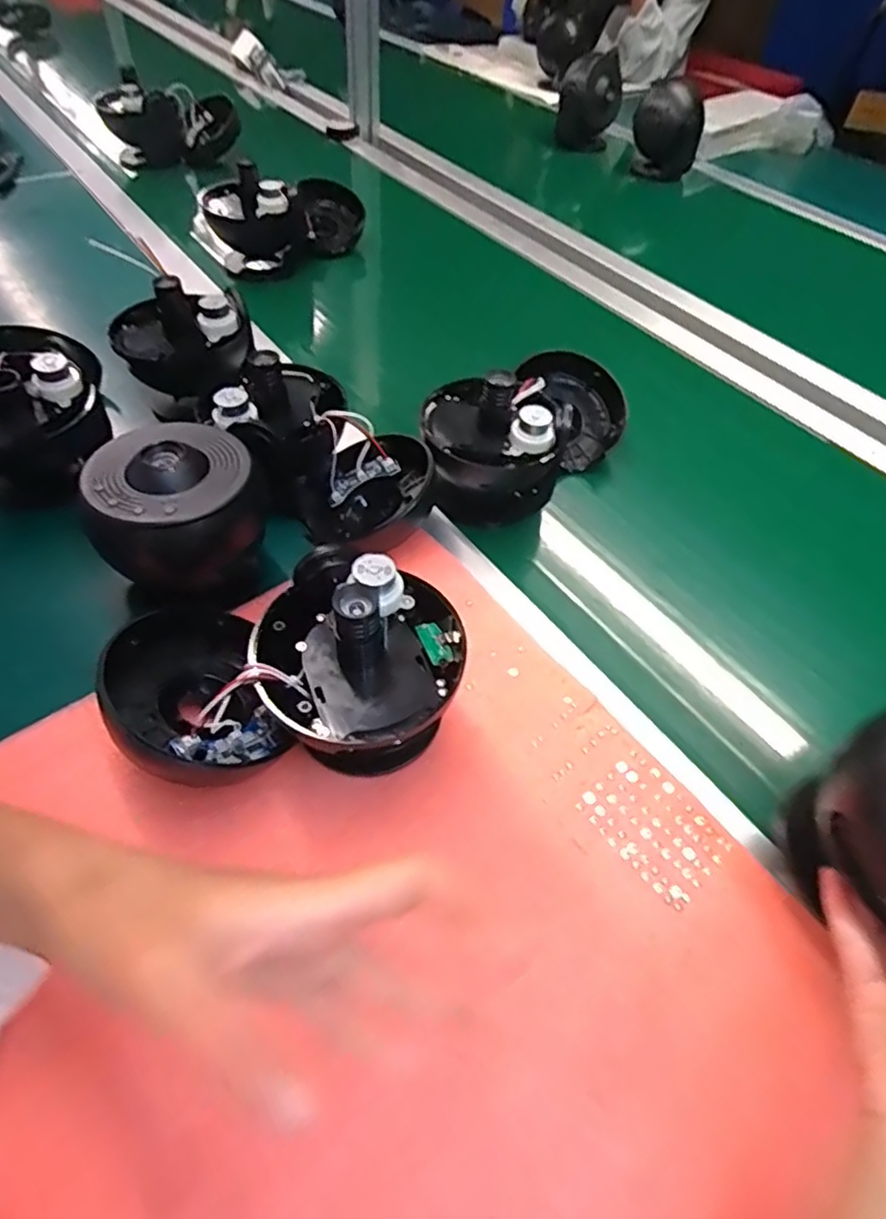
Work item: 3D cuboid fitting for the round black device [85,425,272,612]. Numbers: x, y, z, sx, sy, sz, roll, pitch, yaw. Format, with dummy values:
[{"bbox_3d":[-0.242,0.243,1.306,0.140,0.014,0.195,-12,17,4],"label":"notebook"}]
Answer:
[{"bbox_3d":[-0.176,-0.058,0.435,0.108,0.102,0.106,2,52,-3],"label":"round black device"}]

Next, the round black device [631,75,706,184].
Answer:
[{"bbox_3d":[0.375,-0.794,1.061,0.106,0.128,0.126,22,54,12],"label":"round black device"}]

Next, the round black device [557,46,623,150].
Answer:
[{"bbox_3d":[0.263,-0.911,1.137,0.101,0.126,0.101,14,53,6],"label":"round black device"}]

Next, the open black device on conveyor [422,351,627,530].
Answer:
[{"bbox_3d":[0.074,-0.167,0.557,0.115,0.116,0.210,35,57,20],"label":"open black device on conveyor"}]

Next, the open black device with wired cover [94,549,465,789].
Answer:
[{"bbox_3d":[-0.086,0.040,0.367,0.198,0.108,0.111,-3,52,-4],"label":"open black device with wired cover"}]

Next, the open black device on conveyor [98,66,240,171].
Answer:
[{"bbox_3d":[-0.413,-0.741,0.966,0.185,0.121,0.106,-14,55,-15],"label":"open black device on conveyor"}]

